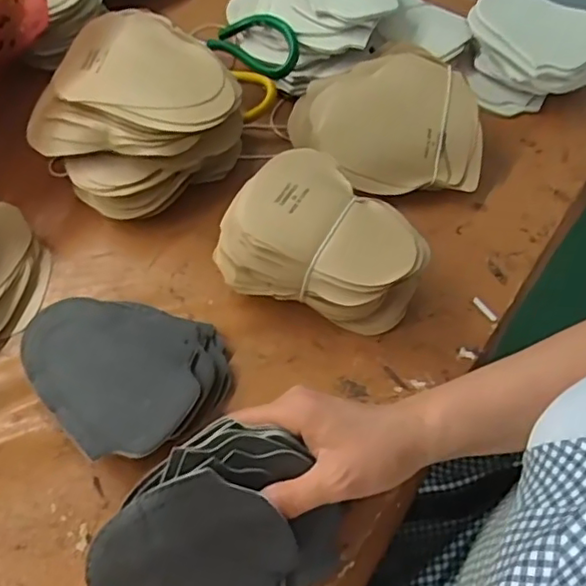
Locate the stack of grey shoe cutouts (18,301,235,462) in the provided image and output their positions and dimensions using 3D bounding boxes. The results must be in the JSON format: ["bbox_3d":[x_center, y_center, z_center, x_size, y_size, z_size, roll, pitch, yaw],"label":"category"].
[{"bbox_3d":[-0.120,0.049,0.451,0.120,0.028,0.132,-37,67,-23],"label":"stack of grey shoe cutouts"}]

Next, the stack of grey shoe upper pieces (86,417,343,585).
[{"bbox_3d":[-0.048,0.148,0.365,0.147,0.039,0.117,-26,95,-6],"label":"stack of grey shoe upper pieces"}]

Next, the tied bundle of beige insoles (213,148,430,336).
[{"bbox_3d":[0.025,-0.038,0.485,0.151,0.082,0.111,13,59,4],"label":"tied bundle of beige insoles"}]

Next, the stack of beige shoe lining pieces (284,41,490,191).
[{"bbox_3d":[0.088,-0.169,0.565,0.172,0.048,0.157,7,58,1],"label":"stack of beige shoe lining pieces"}]

